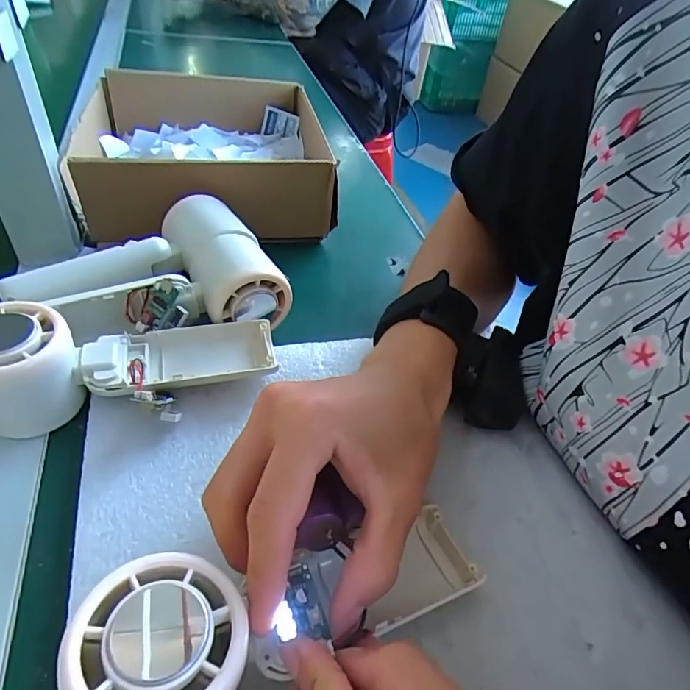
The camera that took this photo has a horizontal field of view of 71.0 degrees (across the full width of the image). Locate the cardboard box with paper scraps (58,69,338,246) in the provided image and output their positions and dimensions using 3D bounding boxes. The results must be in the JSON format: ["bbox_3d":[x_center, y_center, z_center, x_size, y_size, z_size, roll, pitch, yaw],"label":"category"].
[{"bbox_3d":[-0.134,-0.183,0.467,0.214,0.084,0.256,-7,46,-12],"label":"cardboard box with paper scraps"}]

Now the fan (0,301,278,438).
[{"bbox_3d":[-0.121,0.010,0.273,0.159,0.056,0.063,-7,46,-12],"label":"fan"}]

